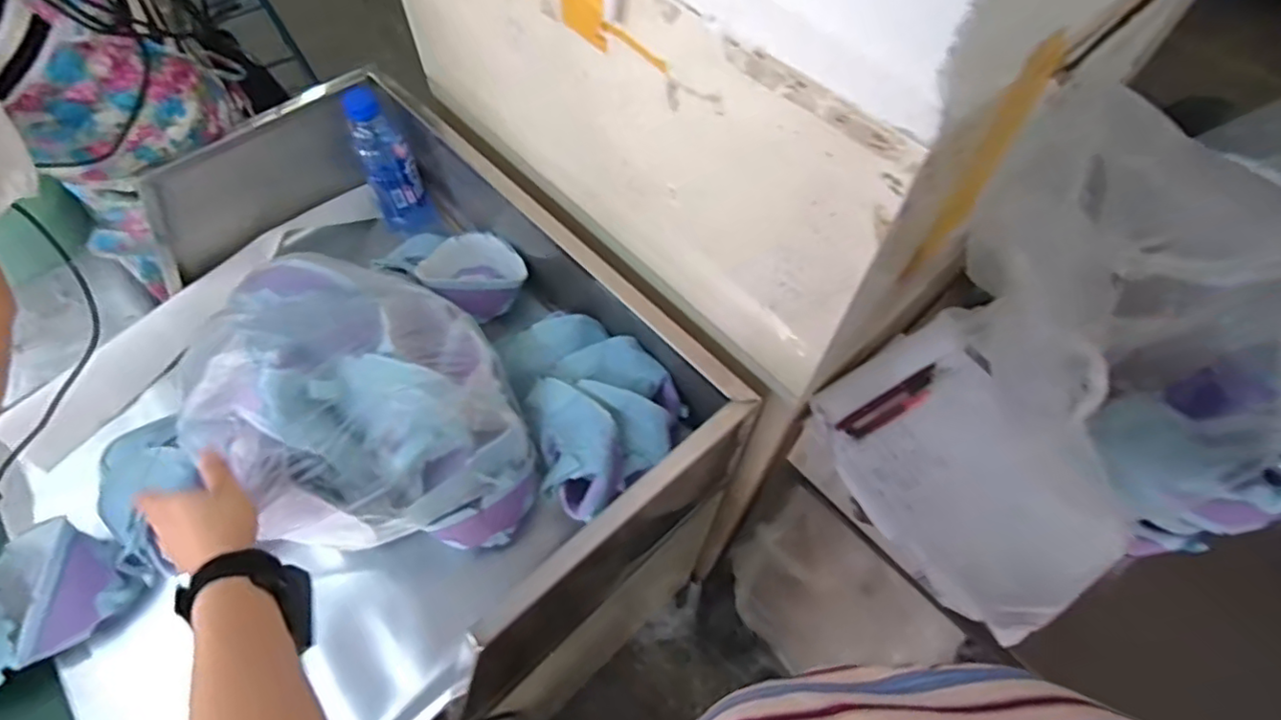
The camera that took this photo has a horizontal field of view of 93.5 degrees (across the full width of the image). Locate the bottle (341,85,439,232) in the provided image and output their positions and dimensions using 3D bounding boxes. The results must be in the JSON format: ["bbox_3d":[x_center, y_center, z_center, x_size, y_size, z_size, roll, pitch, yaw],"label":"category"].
[{"bbox_3d":[-0.358,-0.277,0.860,0.074,0.196,0.073,-20,62,-15],"label":"bottle"}]

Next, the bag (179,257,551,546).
[{"bbox_3d":[-0.267,0.040,0.629,0.309,0.175,0.283,11,59,3],"label":"bag"}]

